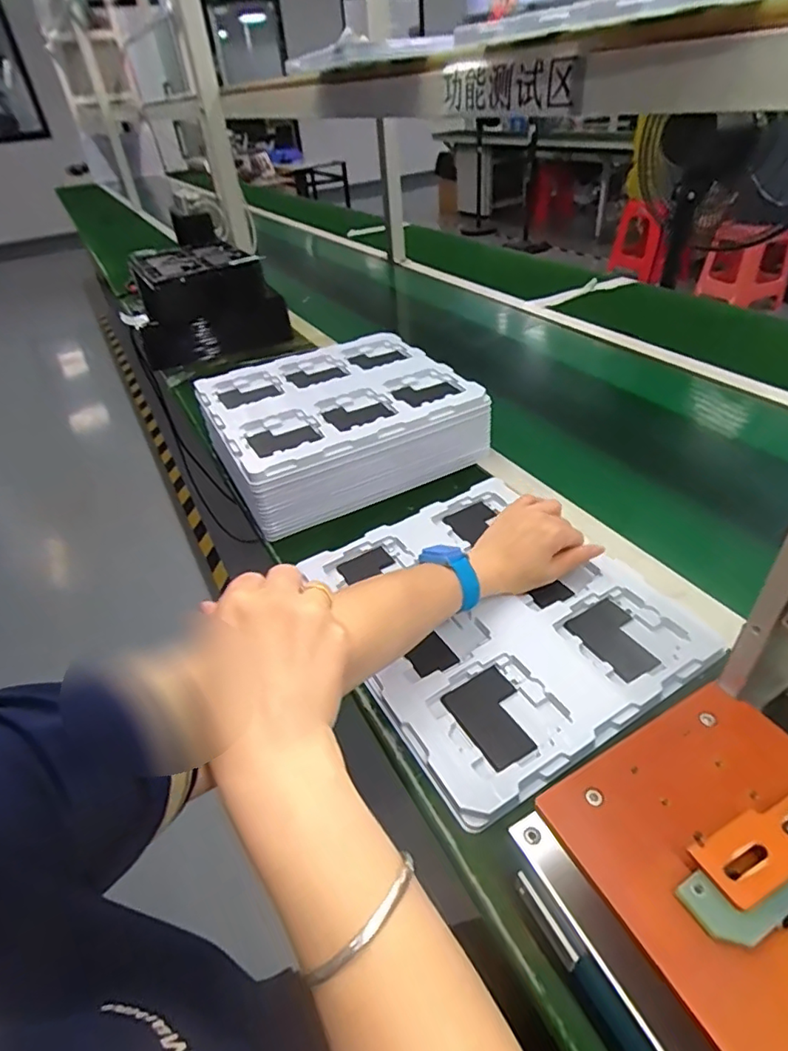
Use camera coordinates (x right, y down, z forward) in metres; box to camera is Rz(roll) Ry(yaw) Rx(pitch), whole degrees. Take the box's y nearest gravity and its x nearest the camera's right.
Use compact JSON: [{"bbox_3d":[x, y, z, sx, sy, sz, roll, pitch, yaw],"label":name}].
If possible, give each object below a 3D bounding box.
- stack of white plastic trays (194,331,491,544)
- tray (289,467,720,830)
[{"bbox_3d":[-0.080,-0.147,0.761,0.310,0.089,0.274,-23,42,-19],"label":"stack of white plastic trays"},{"bbox_3d":[0.088,0.080,0.532,0.274,0.021,0.318,-25,42,-22],"label":"tray"}]

